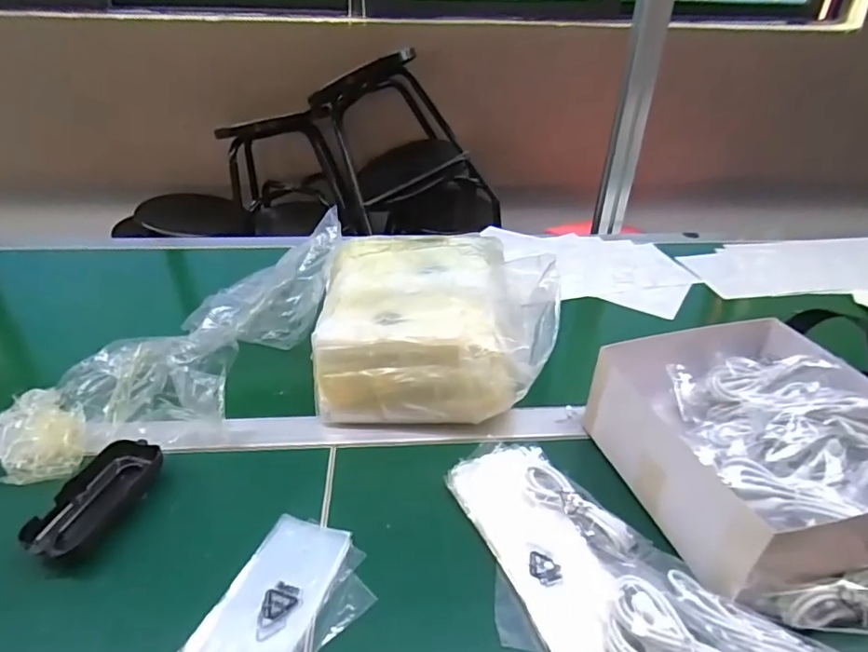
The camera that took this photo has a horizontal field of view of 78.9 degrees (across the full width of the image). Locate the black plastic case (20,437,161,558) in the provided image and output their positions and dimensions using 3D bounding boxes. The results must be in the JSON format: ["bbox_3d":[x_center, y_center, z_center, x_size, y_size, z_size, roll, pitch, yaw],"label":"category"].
[{"bbox_3d":[-0.278,0.139,0.432,0.047,0.023,0.106,11,35,15],"label":"black plastic case"}]

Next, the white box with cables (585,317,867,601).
[{"bbox_3d":[0.272,0.097,0.445,0.201,0.089,0.197,-9,35,-15],"label":"white box with cables"}]

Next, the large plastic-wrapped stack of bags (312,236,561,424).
[{"bbox_3d":[0.001,-0.004,0.571,0.239,0.129,0.209,4,34,4],"label":"large plastic-wrapped stack of bags"}]

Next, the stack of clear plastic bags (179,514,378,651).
[{"bbox_3d":[-0.111,0.207,0.359,0.094,0.009,0.163,14,36,19],"label":"stack of clear plastic bags"}]

